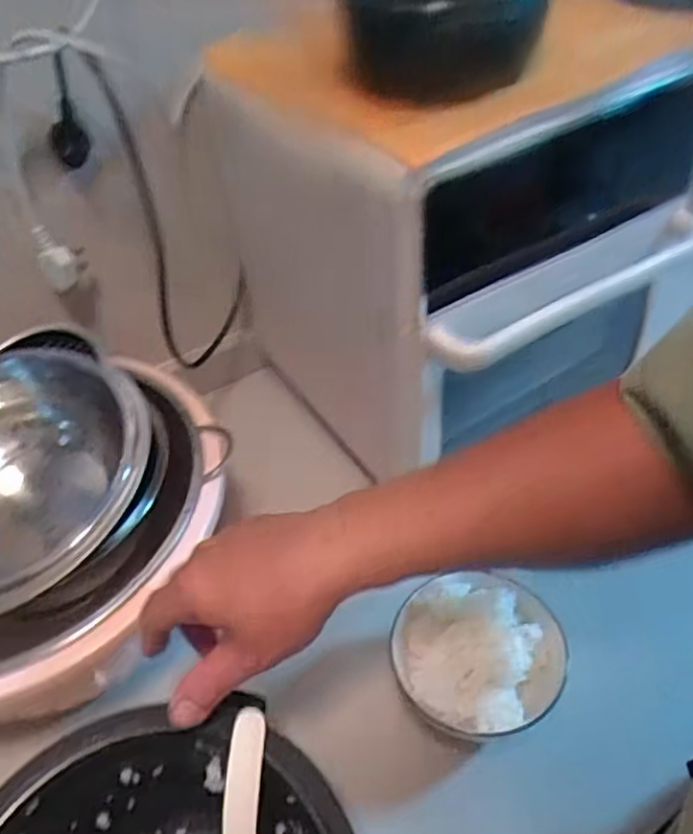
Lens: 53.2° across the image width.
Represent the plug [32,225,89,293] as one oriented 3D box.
[{"bbox_3d":[-0.249,-0.138,0.605,0.036,0.048,0.033,-15,46,-10],"label":"plug"}]

